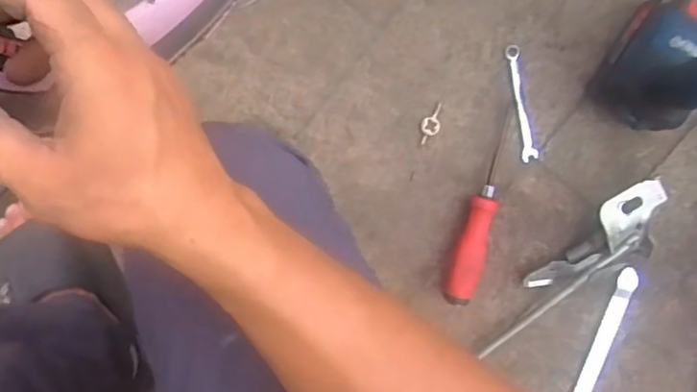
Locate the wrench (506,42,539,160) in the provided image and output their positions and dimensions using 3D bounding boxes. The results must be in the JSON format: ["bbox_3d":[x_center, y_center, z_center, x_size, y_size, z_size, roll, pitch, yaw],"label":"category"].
[{"bbox_3d":[0.172,-0.091,0.617,0.016,0.007,0.114,-10,99,3],"label":"wrench"}]

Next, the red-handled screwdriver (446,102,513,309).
[{"bbox_3d":[0.135,0.015,0.624,0.031,0.027,0.194,14,100,-1],"label":"red-handled screwdriver"}]

